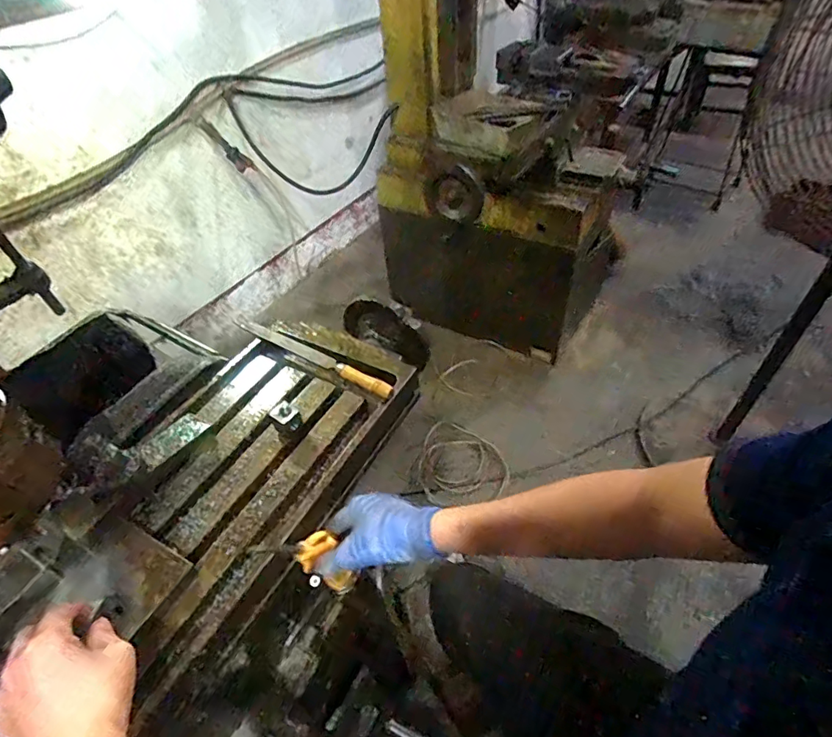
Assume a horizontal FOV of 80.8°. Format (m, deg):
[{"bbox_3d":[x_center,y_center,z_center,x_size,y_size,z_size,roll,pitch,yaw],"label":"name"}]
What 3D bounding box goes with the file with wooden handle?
[{"bbox_3d":[-0.144,-0.022,0.659,0.277,0.024,0.023,24,52,25],"label":"file with wooden handle"}]

